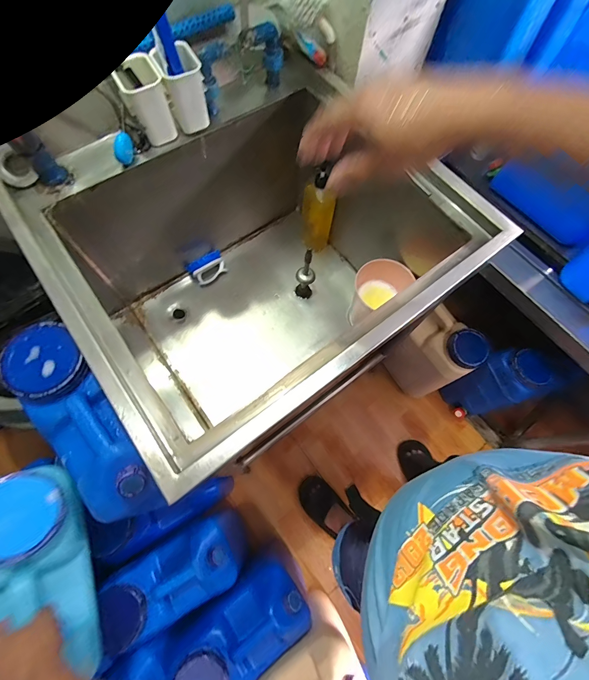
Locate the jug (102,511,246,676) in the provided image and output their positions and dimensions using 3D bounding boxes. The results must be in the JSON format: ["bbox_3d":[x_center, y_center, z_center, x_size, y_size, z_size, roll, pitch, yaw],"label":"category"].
[{"bbox_3d":[-0.317,0.633,0.929,0.329,0.358,0.160,-29,73,-13],"label":"jug"}]

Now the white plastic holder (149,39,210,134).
[{"bbox_3d":[-0.213,-0.482,0.641,0.077,0.114,0.076,-19,71,-10],"label":"white plastic holder"}]

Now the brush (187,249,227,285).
[{"bbox_3d":[-0.258,-0.222,0.992,0.113,0.050,0.064,-39,75,-16],"label":"brush"}]

